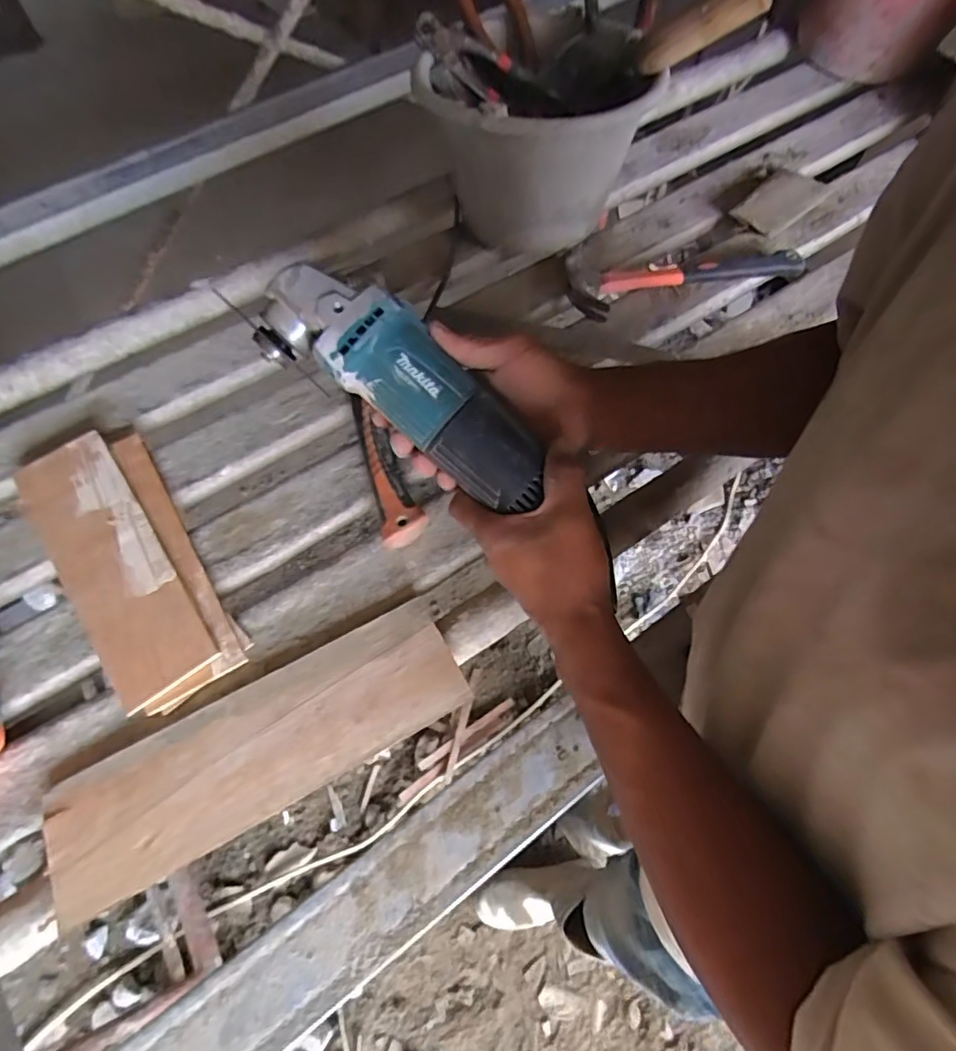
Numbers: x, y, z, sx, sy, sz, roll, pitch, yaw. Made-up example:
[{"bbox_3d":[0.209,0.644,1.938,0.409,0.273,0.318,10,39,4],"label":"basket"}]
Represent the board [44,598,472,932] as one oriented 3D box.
[{"bbox_3d":[-0.163,0.161,0.431,0.303,0.008,0.104,-27,61,-14],"label":"board"}]

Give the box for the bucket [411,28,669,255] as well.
[{"bbox_3d":[0.059,-0.400,0.609,0.205,0.172,0.174,-5,66,-2],"label":"bucket"}]

